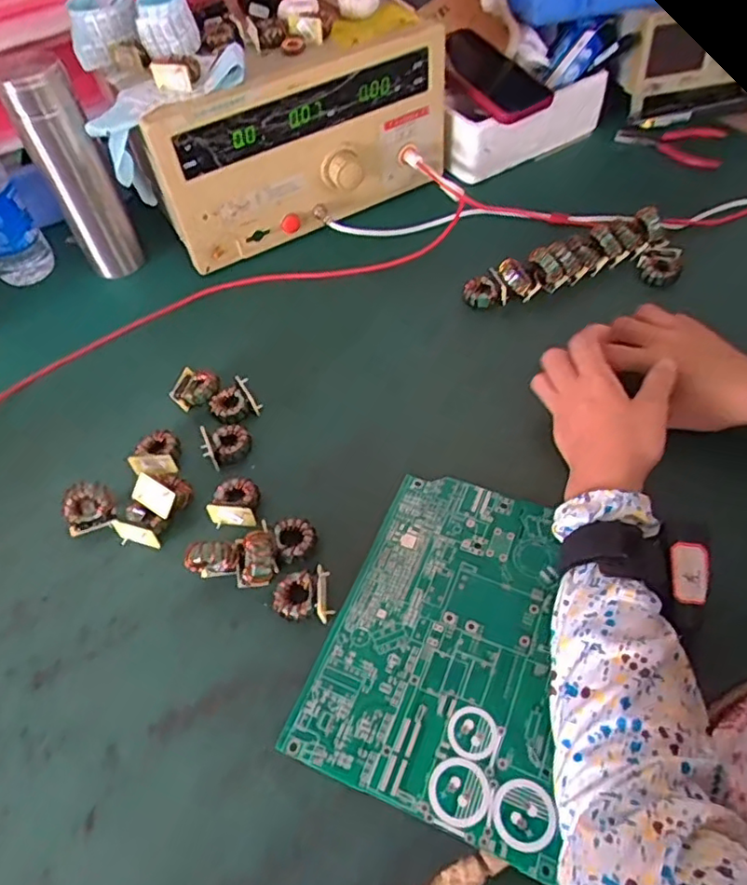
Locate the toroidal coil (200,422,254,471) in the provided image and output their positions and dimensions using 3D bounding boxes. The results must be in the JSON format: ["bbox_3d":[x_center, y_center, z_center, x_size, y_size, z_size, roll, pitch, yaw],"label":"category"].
[{"bbox_3d":[-0.124,-0.001,0.508,0.039,0.018,0.038,-34,59,-18],"label":"toroidal coil"}]

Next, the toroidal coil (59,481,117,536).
[{"bbox_3d":[-0.222,0.050,0.471,0.037,0.029,0.031,-16,55,-7],"label":"toroidal coil"}]

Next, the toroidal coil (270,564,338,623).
[{"bbox_3d":[-0.049,0.107,0.426,0.041,0.020,0.033,1,55,6],"label":"toroidal coil"}]

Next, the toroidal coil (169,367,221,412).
[{"bbox_3d":[-0.162,-0.049,0.542,0.042,0.022,0.036,33,63,25],"label":"toroidal coil"}]

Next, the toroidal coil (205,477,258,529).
[{"bbox_3d":[-0.109,0.045,0.475,0.036,0.018,0.039,-3,54,3],"label":"toroidal coil"}]

